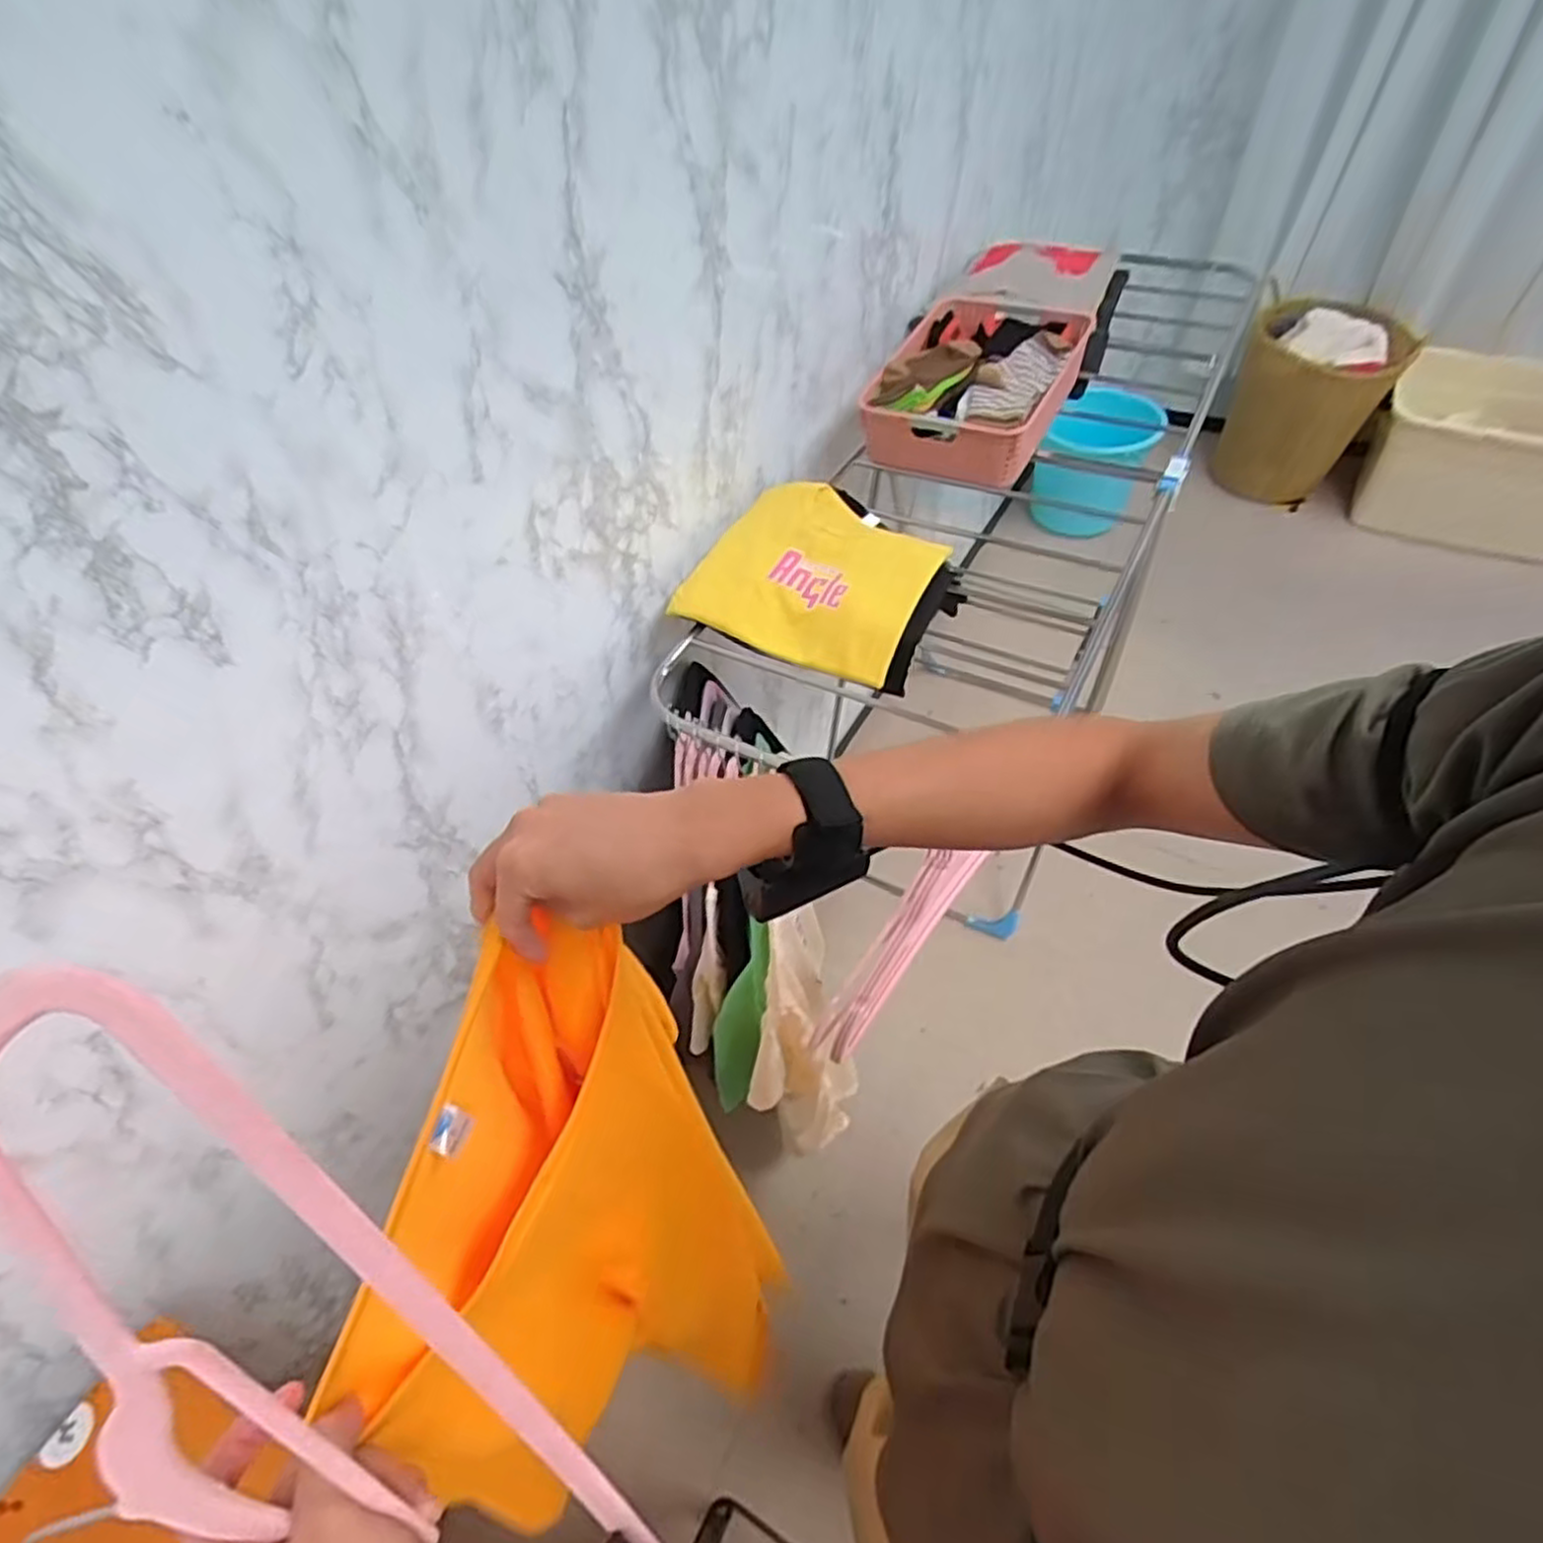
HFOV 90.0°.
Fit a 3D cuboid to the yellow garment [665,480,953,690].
[{"bbox_3d":[0.065,-0.268,0.995,0.281,0.073,0.290,16,55,17],"label":"yellow garment"}]

